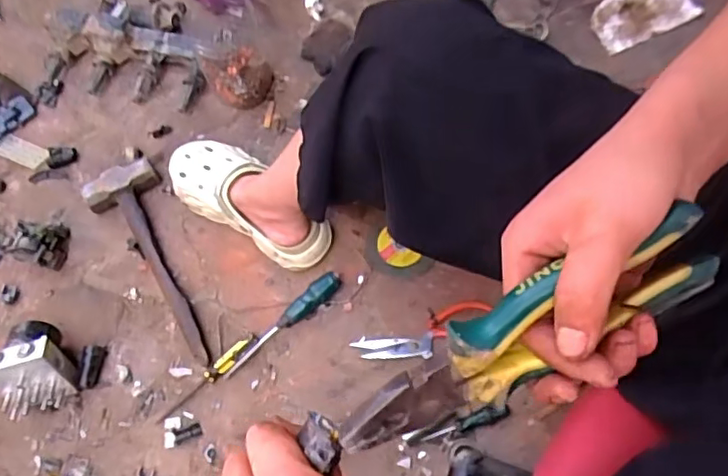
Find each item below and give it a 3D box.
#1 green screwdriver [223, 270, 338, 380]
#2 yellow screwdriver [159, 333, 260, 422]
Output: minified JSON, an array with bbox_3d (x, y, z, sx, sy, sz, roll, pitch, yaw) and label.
[{"bbox_3d":[-0.110,0.113,0.801,0.192,0.029,0.027,-41,64,-2],"label":"green screwdriver"},{"bbox_3d":[-0.200,0.182,0.778,0.158,0.020,0.020,-44,66,-11],"label":"yellow screwdriver"}]

